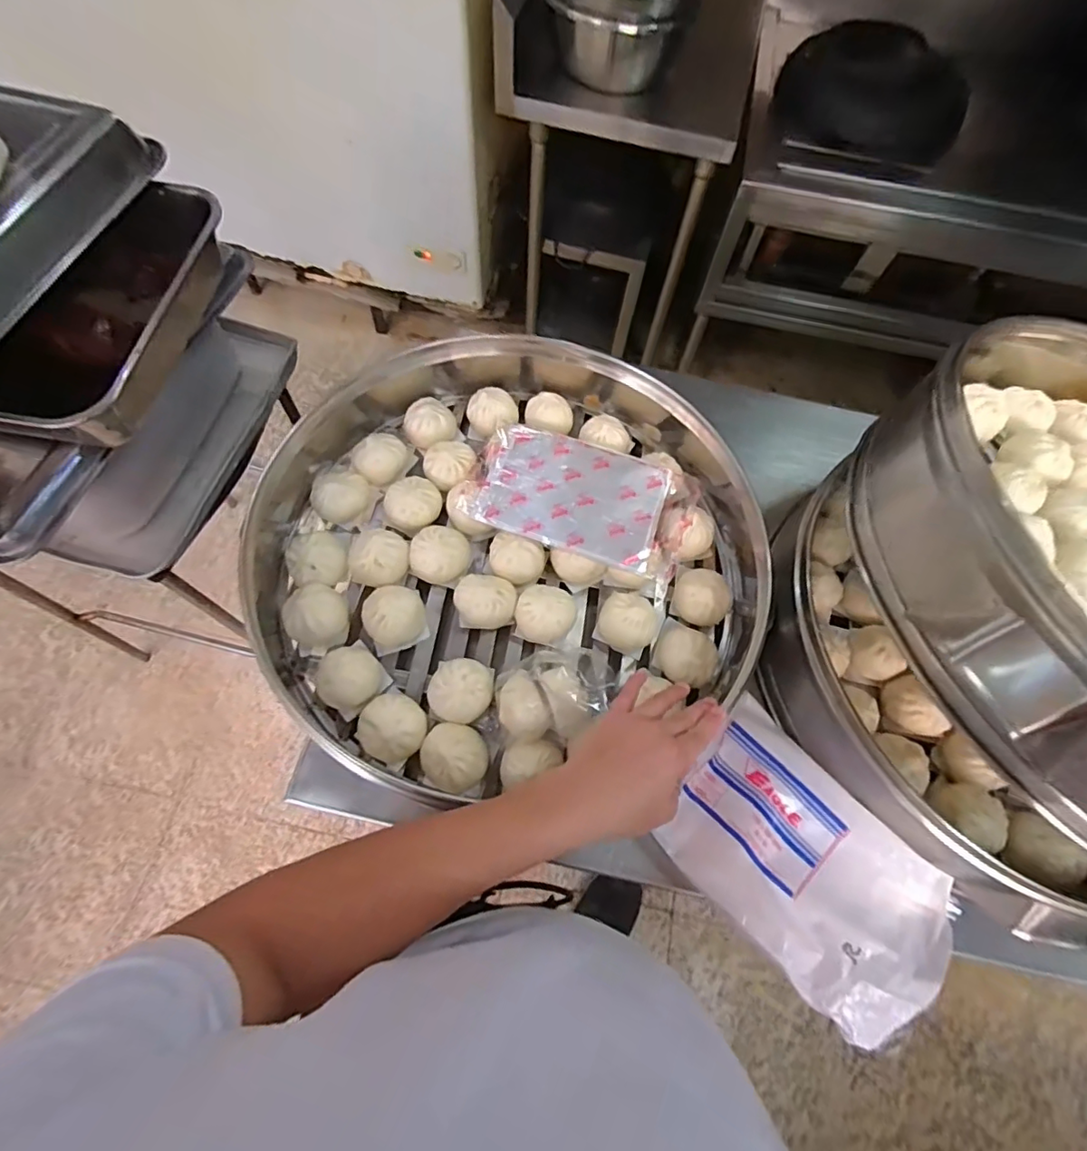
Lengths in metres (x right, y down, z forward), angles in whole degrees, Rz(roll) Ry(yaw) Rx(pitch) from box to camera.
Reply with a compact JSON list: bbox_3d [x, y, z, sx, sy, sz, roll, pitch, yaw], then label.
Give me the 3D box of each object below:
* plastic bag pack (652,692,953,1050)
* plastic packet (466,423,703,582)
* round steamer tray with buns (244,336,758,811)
[{"bbox_3d":[0.262,0.283,0.554,0.186,0.047,0.285,-42,73,-16],"label":"plastic bag pack"},{"bbox_3d":[0.048,-0.095,0.646,0.249,0.031,0.149,17,68,8],"label":"plastic packet"},{"bbox_3d":[-0.046,-0.061,0.661,0.550,0.103,0.538,0,67,0],"label":"round steamer tray with buns"}]

